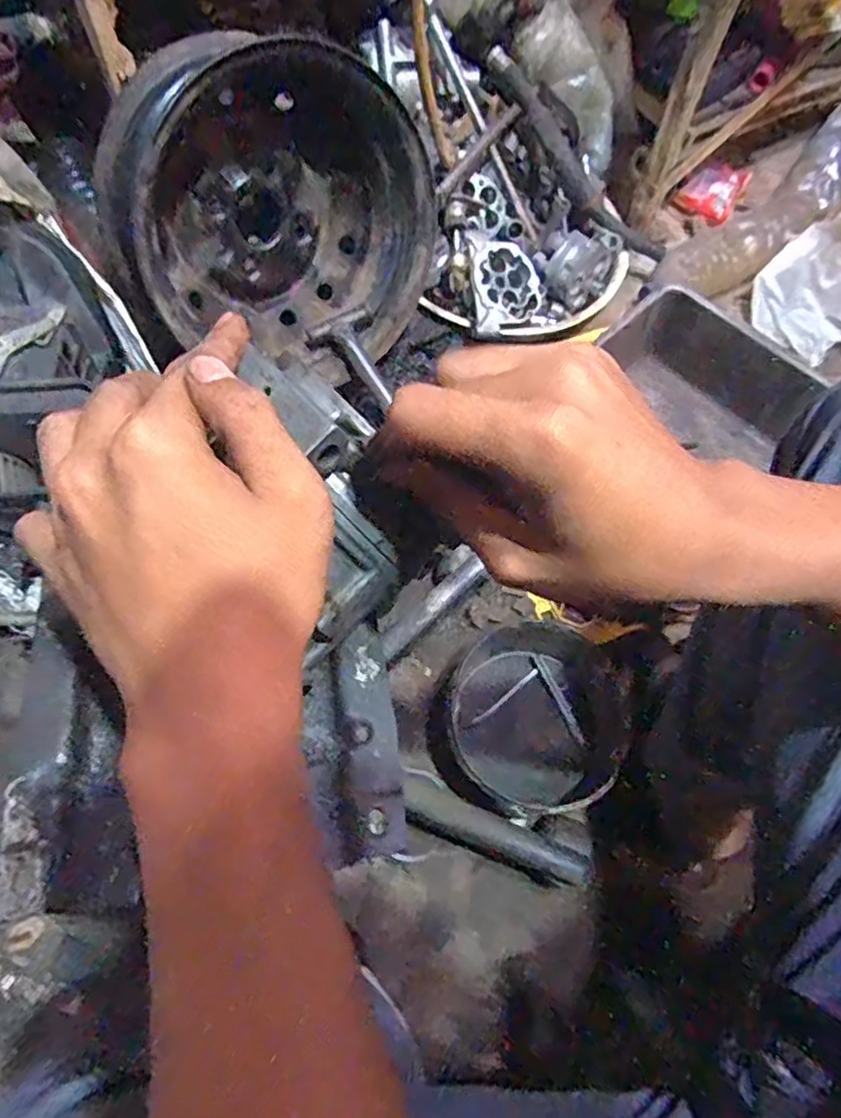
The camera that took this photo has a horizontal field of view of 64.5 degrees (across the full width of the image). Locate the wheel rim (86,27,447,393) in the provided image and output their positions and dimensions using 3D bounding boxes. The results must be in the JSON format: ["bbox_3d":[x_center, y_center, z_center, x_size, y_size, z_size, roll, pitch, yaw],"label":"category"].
[{"bbox_3d":[-0.177,-0.396,0.797,0.353,0.375,0.155,-33,34,-25],"label":"wheel rim"}]

